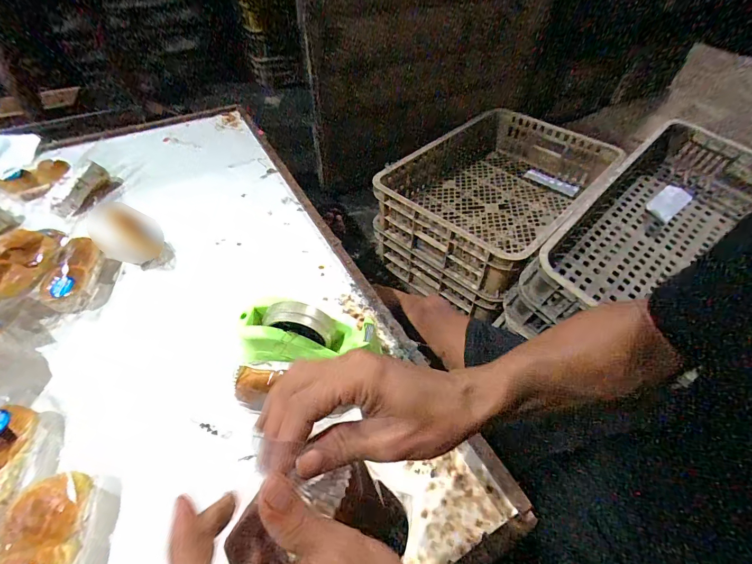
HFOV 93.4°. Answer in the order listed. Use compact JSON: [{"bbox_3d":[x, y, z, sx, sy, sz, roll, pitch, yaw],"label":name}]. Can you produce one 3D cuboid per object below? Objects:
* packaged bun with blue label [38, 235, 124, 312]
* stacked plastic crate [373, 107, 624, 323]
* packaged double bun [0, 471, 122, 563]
[{"bbox_3d":[-0.508,-0.014,0.615,0.081,0.050,0.139,-5,48,-5],"label":"packaged bun with blue label"},{"bbox_3d":[0.321,-0.229,1.025,0.449,0.282,0.590,35,56,27],"label":"stacked plastic crate"},{"bbox_3d":[-0.332,0.268,0.355,0.094,0.051,0.139,-12,50,-14],"label":"packaged double bun"}]

